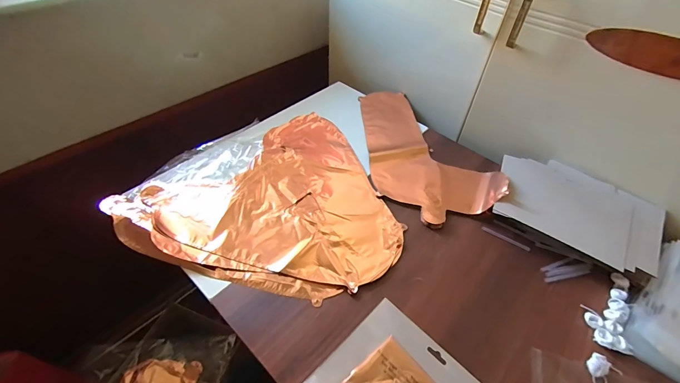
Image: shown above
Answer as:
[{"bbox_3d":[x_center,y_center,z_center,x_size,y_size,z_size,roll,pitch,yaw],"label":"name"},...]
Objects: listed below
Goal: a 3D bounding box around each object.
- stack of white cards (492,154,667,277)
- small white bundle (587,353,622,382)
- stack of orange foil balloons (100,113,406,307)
[{"bbox_3d":[0.406,0.031,0.575,0.254,0.038,0.180,30,53,22],"label":"stack of white cards"},{"bbox_3d":[0.326,0.224,0.407,0.030,0.021,0.031,1,48,-2],"label":"small white bundle"},{"bbox_3d":[-0.102,0.030,0.566,0.425,0.023,0.376,-33,57,-28],"label":"stack of orange foil balloons"}]

